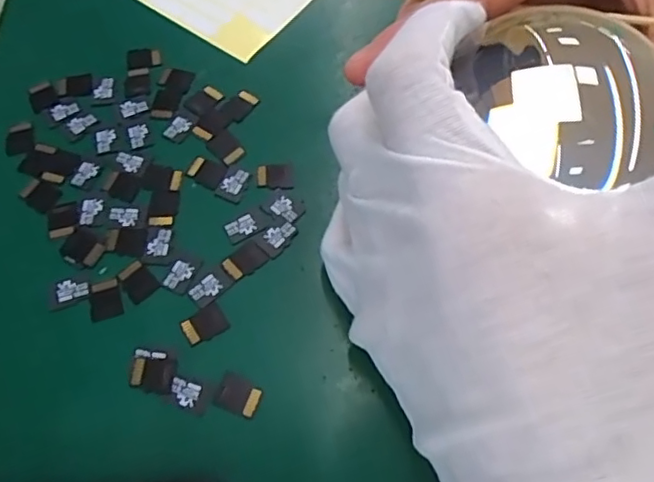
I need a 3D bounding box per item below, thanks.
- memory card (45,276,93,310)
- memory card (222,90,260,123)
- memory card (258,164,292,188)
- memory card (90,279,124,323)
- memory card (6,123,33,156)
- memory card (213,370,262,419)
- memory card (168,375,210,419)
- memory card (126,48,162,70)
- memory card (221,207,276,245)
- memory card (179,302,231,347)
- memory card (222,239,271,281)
[{"bbox_3d":[-0.092,0.018,0.207,0.016,0.004,0.011,-17,64,-9],"label":"memory card"},{"bbox_3d":[-0.036,-0.057,0.244,0.011,0.004,0.014,39,71,17],"label":"memory card"},{"bbox_3d":[-0.021,-0.026,0.228,0.013,0.004,0.010,-4,66,-3],"label":"memory card"},{"bbox_3d":[-0.079,0.021,0.206,0.011,0.004,0.014,-17,67,-10],"label":"memory card"},{"bbox_3d":[-0.126,-0.042,0.238,0.011,0.004,0.014,-11,67,-3],"label":"memory card"},{"bbox_3d":[-0.029,0.051,0.191,0.015,0.004,0.012,17,62,10],"label":"memory card"},{"bbox_3d":[-0.046,0.050,0.191,0.014,0.004,0.010,23,63,11],"label":"memory card"},{"bbox_3d":[-0.081,-0.080,0.256,0.015,0.004,0.012,-6,61,-3],"label":"memory card"},{"bbox_3d":[-0.030,-0.006,0.218,0.017,0.004,0.010,-28,67,-12],"label":"memory card"},{"bbox_3d":[-0.043,0.029,0.201,0.015,0.004,0.011,-29,69,-15],"label":"memory card"},{"bbox_3d":[-0.030,0.007,0.212,0.015,0.004,0.011,-36,70,-17],"label":"memory card"}]

